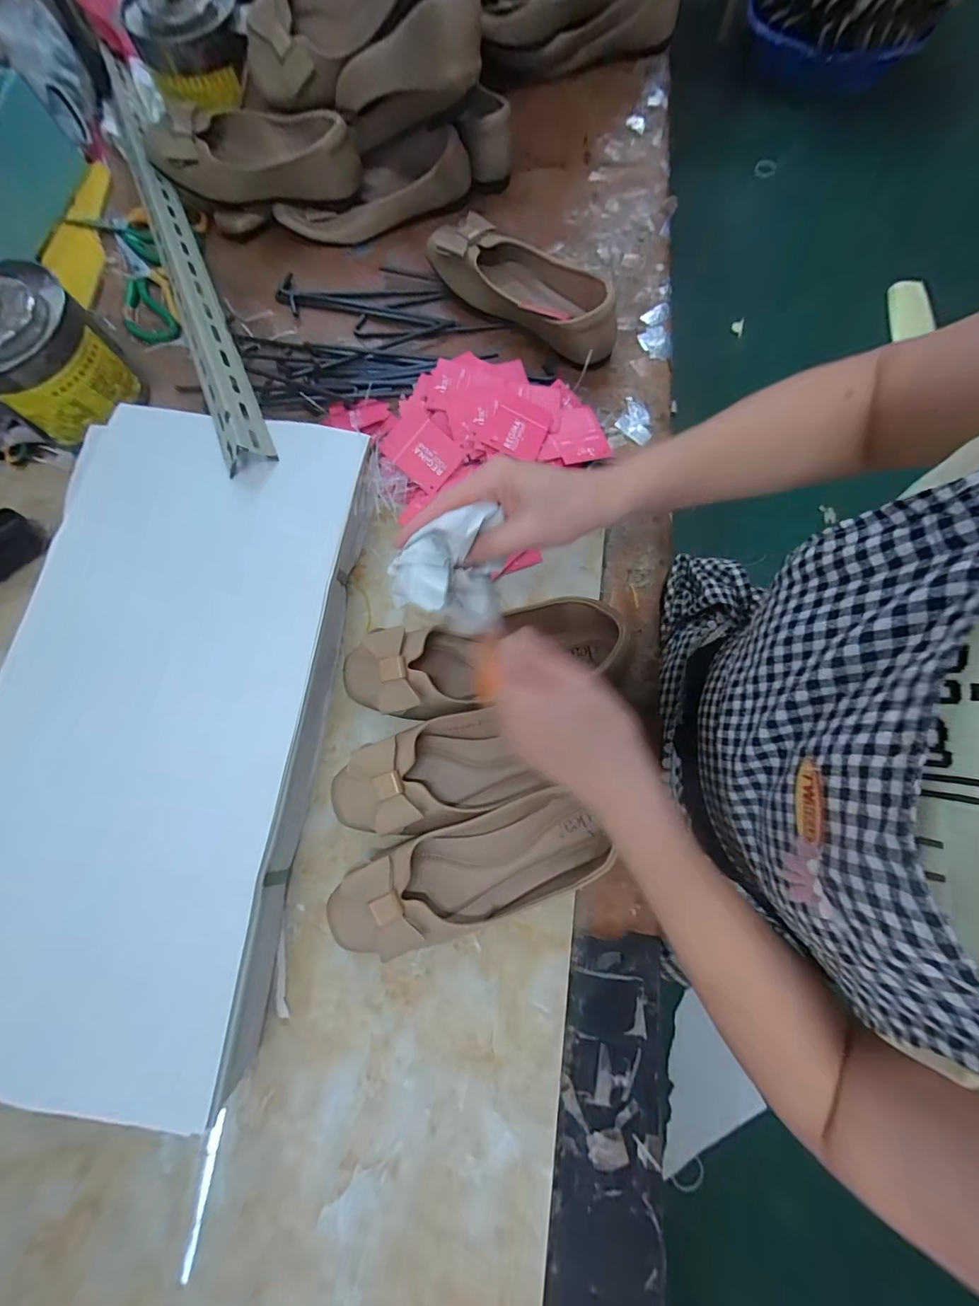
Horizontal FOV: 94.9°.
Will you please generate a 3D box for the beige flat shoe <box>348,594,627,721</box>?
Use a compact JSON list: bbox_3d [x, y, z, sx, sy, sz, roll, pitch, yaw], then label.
[{"bbox_3d":[-0.007,0.006,0.400,0.239,0.061,0.082,-13,76,-2],"label":"beige flat shoe"}]

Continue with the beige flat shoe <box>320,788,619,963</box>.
[{"bbox_3d":[-0.016,0.181,0.372,0.235,0.051,0.087,-19,77,-4],"label":"beige flat shoe"}]

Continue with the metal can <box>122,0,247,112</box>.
[{"bbox_3d":[-0.356,-0.734,0.533,0.123,0.070,0.123,0,76,1],"label":"metal can"}]

